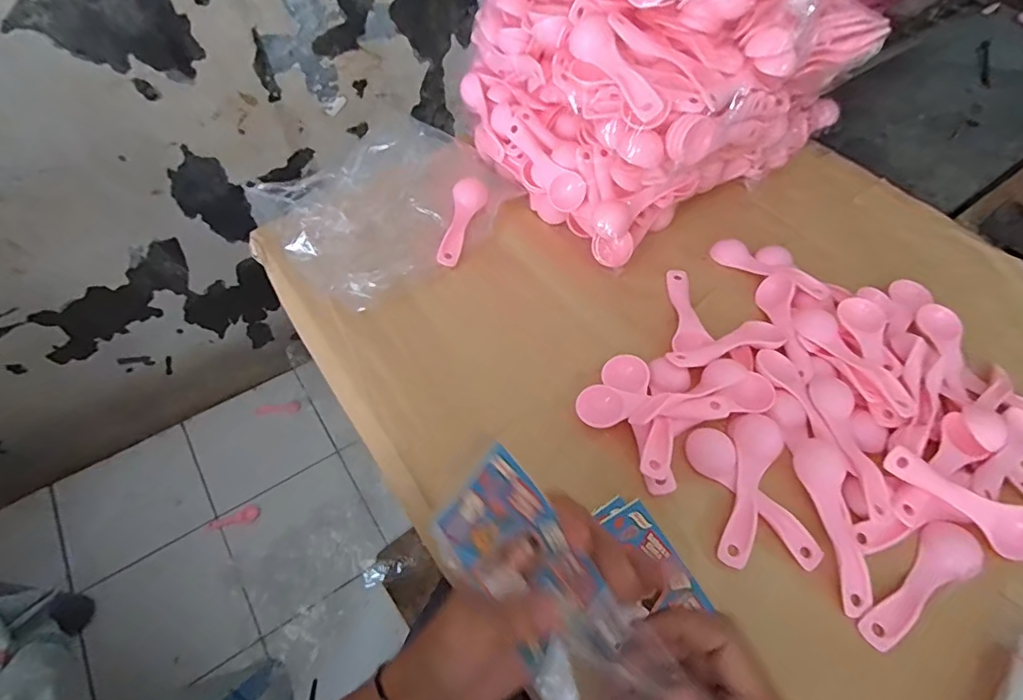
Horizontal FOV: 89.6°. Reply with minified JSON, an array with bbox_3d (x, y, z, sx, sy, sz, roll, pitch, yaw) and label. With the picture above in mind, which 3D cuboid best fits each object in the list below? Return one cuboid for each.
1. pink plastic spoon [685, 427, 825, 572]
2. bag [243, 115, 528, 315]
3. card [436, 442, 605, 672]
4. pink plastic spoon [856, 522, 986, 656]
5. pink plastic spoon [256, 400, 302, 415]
[{"bbox_3d":[0.168,0.104,0.364,0.032,0.012,0.111,-27,61,-20],"label":"pink plastic spoon"},{"bbox_3d":[-0.128,-0.151,0.507,0.223,0.033,0.203,-36,64,-24],"label":"bag"},{"bbox_3d":[0.002,0.096,0.252,0.058,0.008,0.088,-55,51,11],"label":"card"},{"bbox_3d":[0.268,0.153,0.337,0.110,0.011,0.031,-29,62,-21],"label":"pink plastic spoon"},{"bbox_3d":[-0.602,0.150,1.330,0.115,0.008,0.034,-4,56,-6],"label":"pink plastic spoon"}]

